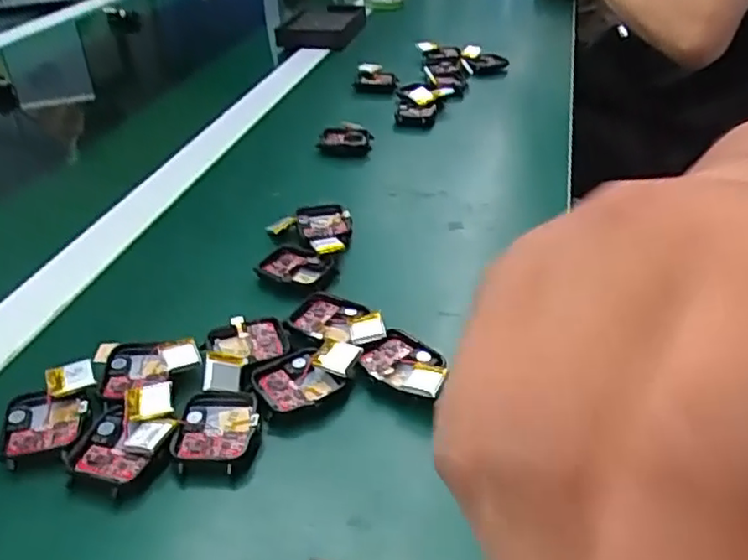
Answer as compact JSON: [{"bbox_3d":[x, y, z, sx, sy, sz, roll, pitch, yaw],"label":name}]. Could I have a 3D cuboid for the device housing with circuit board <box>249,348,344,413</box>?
[{"bbox_3d":[-0.040,0.052,0.338,0.040,0.009,0.037,-16,39,-23],"label":"device housing with circuit board"}]

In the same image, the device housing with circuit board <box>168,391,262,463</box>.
[{"bbox_3d":[-0.075,0.072,0.314,0.037,0.012,0.040,0,36,-1],"label":"device housing with circuit board"}]

